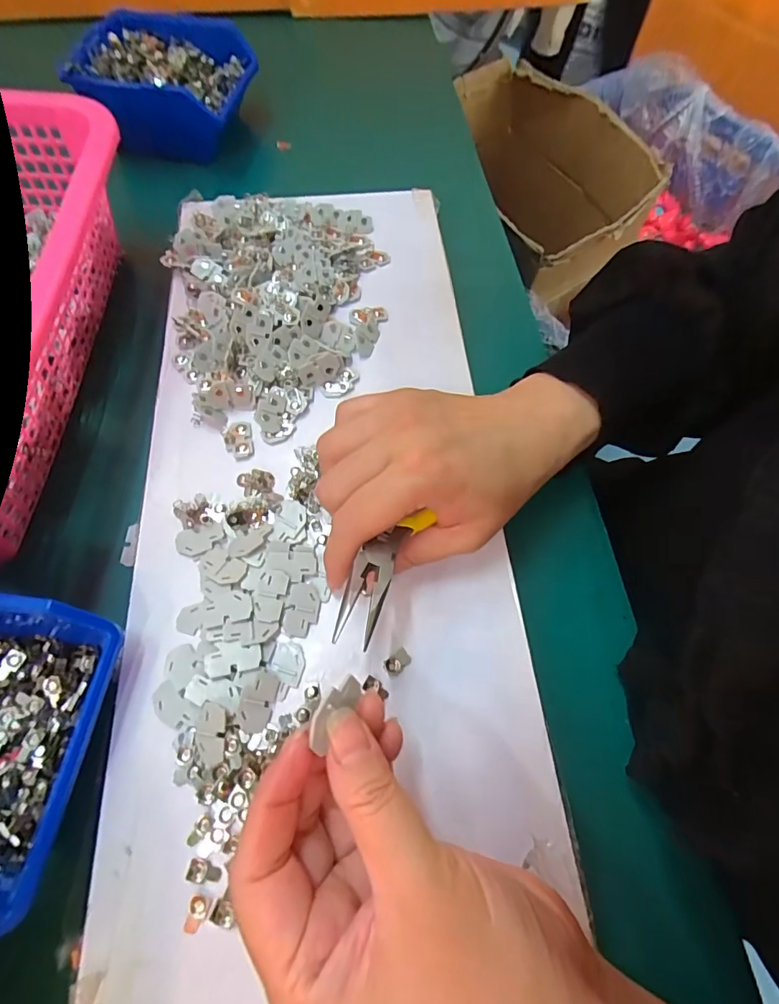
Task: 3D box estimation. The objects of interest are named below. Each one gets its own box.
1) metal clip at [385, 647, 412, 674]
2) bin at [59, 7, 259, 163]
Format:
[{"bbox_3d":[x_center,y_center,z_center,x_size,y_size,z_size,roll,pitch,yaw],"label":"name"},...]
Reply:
[{"bbox_3d":[0.004,0.080,0.231,0.013,0.004,0.008,-34,72,-16],"label":"metal clip"},{"bbox_3d":[-0.197,-0.378,0.422,0.127,0.064,0.115,9,66,1],"label":"bin"}]

